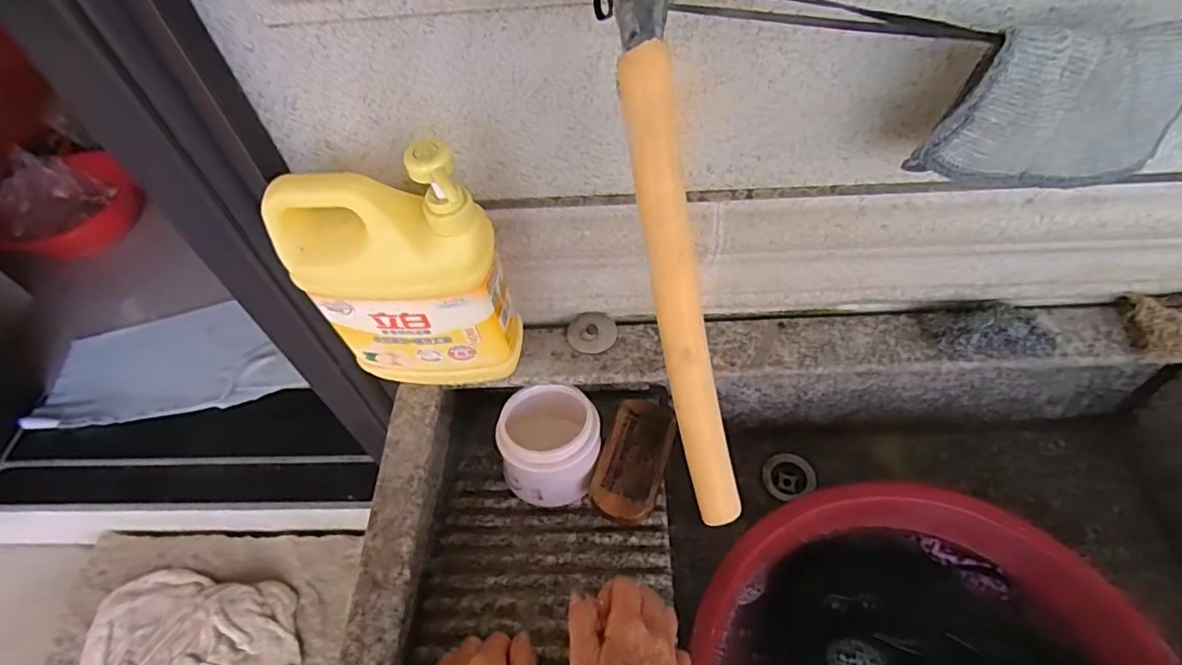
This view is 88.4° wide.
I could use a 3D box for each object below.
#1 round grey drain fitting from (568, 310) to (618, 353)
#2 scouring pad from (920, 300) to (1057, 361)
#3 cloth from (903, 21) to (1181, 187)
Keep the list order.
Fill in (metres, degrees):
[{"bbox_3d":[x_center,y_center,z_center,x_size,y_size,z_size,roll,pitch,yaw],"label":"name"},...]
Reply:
[{"bbox_3d":[0.002,-0.001,0.579,0.046,0.009,0.042,-3,53,3],"label":"round grey drain fitting"},{"bbox_3d":[0.353,-0.008,0.536,0.103,0.036,0.055,0,54,5],"label":"scouring pad"},{"bbox_3d":[0.258,-0.122,0.338,0.131,0.087,0.019,-4,53,3],"label":"cloth"}]

